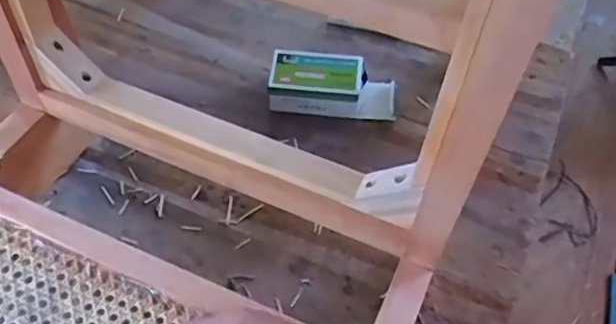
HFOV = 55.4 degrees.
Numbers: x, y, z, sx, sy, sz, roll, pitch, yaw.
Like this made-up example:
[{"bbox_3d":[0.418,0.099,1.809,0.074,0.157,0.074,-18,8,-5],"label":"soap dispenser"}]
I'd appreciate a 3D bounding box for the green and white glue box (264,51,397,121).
[{"bbox_3d":[0.035,-0.104,0.773,0.166,0.052,0.070,9,61,5],"label":"green and white glue box"}]

